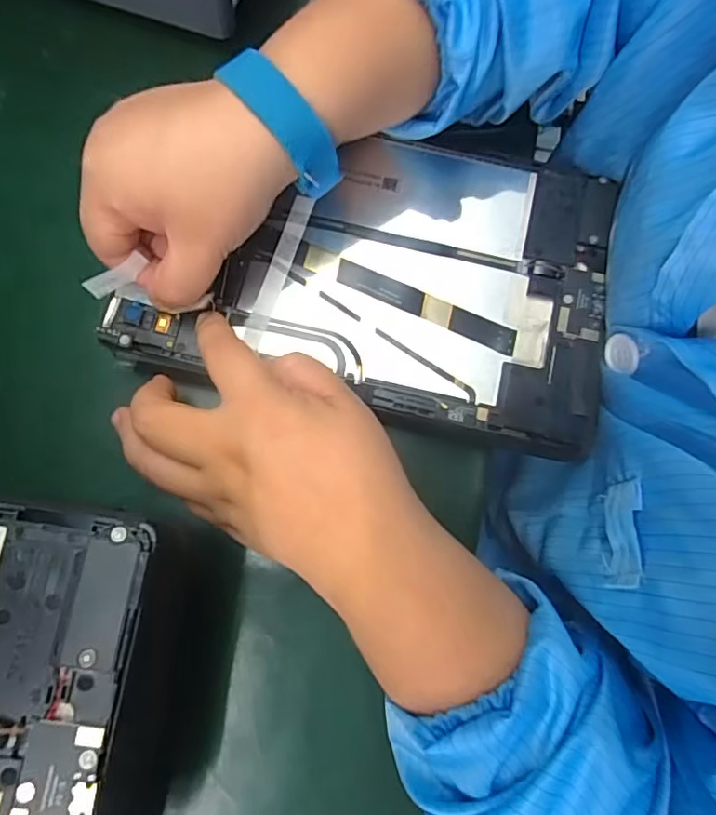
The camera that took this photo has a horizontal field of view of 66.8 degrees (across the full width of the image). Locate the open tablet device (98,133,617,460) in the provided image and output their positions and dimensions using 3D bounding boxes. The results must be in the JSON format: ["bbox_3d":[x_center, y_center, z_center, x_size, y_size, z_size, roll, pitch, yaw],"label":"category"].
[{"bbox_3d":[0.008,-0.070,0.274,0.228,0.011,0.149,10,78,2],"label":"open tablet device"}]

